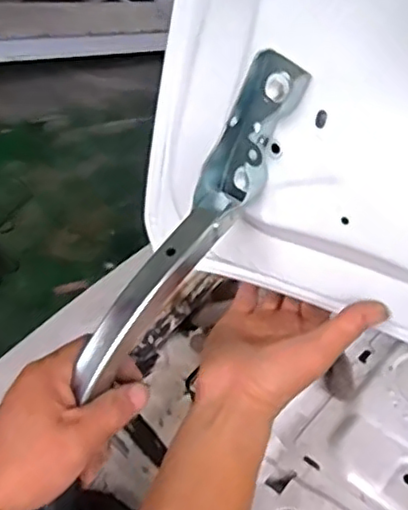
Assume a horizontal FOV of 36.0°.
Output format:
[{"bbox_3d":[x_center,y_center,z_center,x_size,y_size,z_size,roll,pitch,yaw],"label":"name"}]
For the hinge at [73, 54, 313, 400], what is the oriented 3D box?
[{"bbox_3d":[-0.006,-0.012,0.413,0.045,0.236,0.072,35,3,30],"label":"hinge"}]

